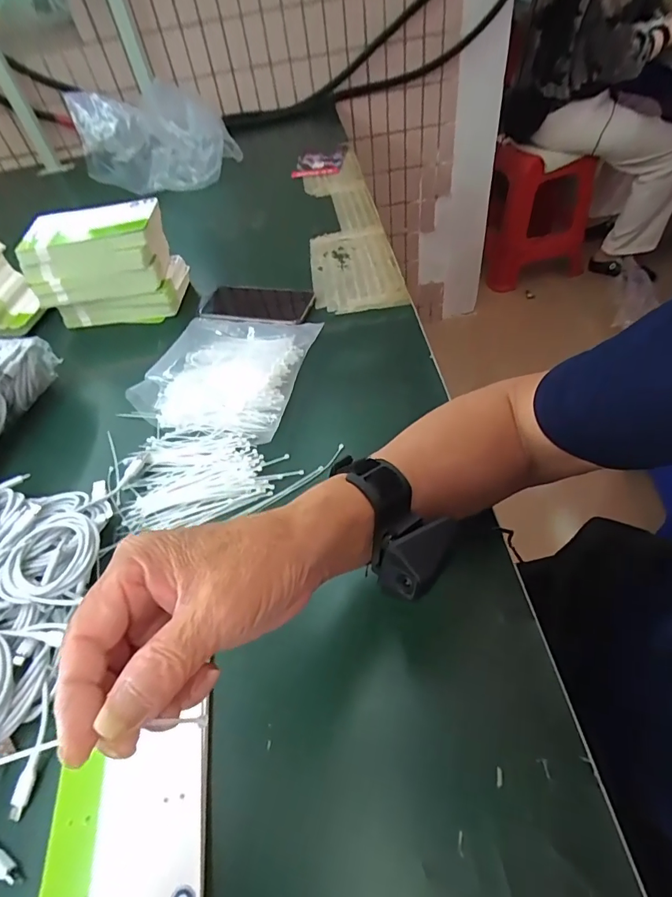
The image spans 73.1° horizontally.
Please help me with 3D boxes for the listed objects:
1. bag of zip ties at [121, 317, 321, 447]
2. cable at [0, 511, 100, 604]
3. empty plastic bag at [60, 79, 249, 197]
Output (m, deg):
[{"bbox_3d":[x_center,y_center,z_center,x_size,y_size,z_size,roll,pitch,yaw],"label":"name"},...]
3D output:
[{"bbox_3d":[-0.134,-0.101,0.561,0.189,0.033,0.199,8,51,17],"label":"bag of zip ties"},{"bbox_3d":[-0.239,0.091,0.383,0.074,0.017,0.076,-5,49,6],"label":"cable"},{"bbox_3d":[-0.344,-0.614,0.902,0.270,0.155,0.149,-9,49,2],"label":"empty plastic bag"}]

